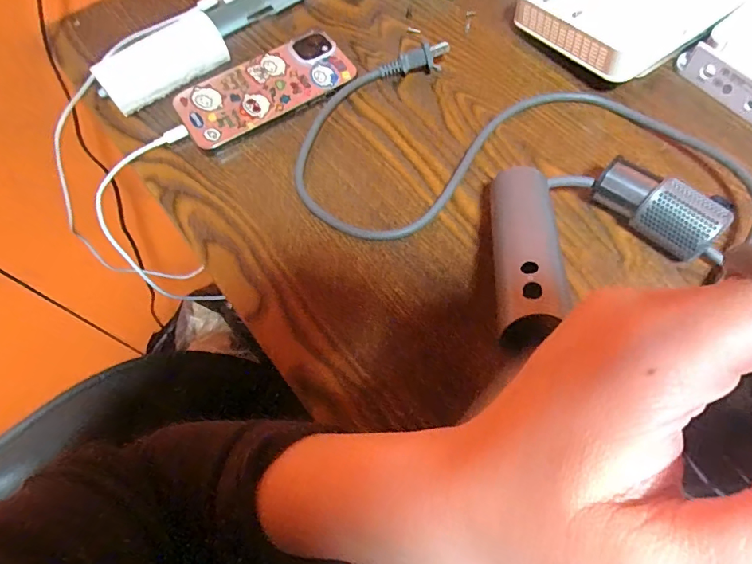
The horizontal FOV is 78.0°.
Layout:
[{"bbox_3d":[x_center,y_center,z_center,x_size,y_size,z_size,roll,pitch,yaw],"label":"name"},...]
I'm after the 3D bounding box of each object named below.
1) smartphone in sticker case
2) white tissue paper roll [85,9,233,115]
[{"bbox_3d":[-0.090,-0.158,0.379,0.139,0.013,0.071,-29,68,-11],"label":"smartphone in sticker case"},{"bbox_3d":[-0.171,-0.179,0.378,0.103,0.035,0.035,-42,71,-16],"label":"white tissue paper roll"}]

